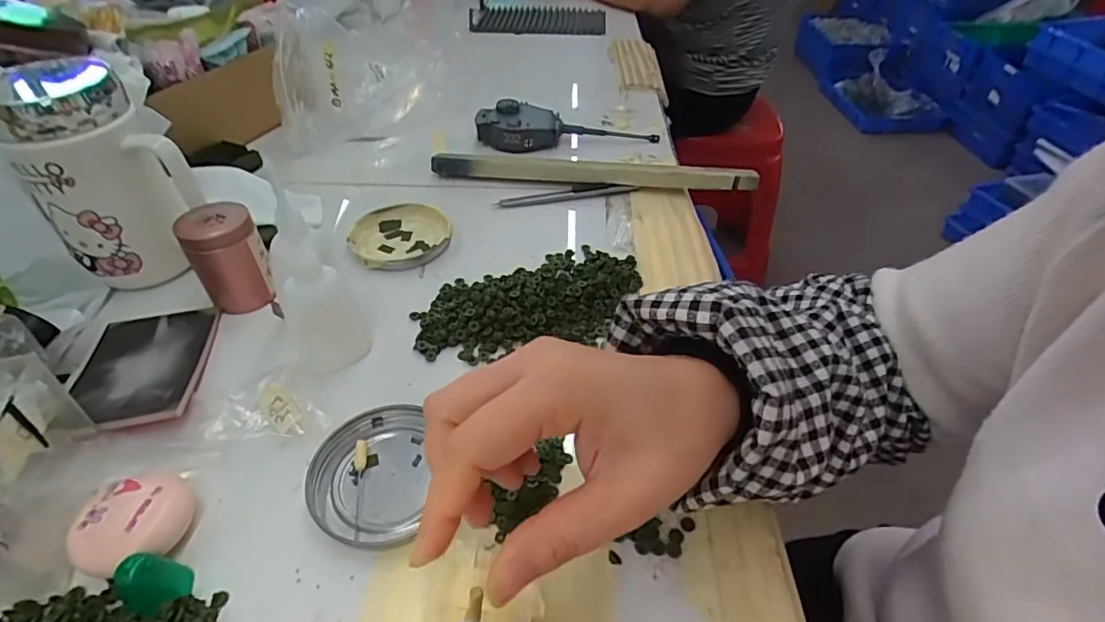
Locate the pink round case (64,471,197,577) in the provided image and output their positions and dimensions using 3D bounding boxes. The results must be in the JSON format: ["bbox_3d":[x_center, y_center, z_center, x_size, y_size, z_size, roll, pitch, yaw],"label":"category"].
[{"bbox_3d":[-0.196,0.098,0.255,0.042,0.019,0.048,16,45,15],"label":"pink round case"}]

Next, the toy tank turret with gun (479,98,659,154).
[{"bbox_3d":[0.016,-0.194,0.566,0.187,0.028,0.050,0,43,-2],"label":"toy tank turret with gun"}]

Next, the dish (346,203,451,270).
[{"bbox_3d":[-0.124,-0.062,0.444,0.077,0.009,0.079,1,43,-1],"label":"dish"}]

